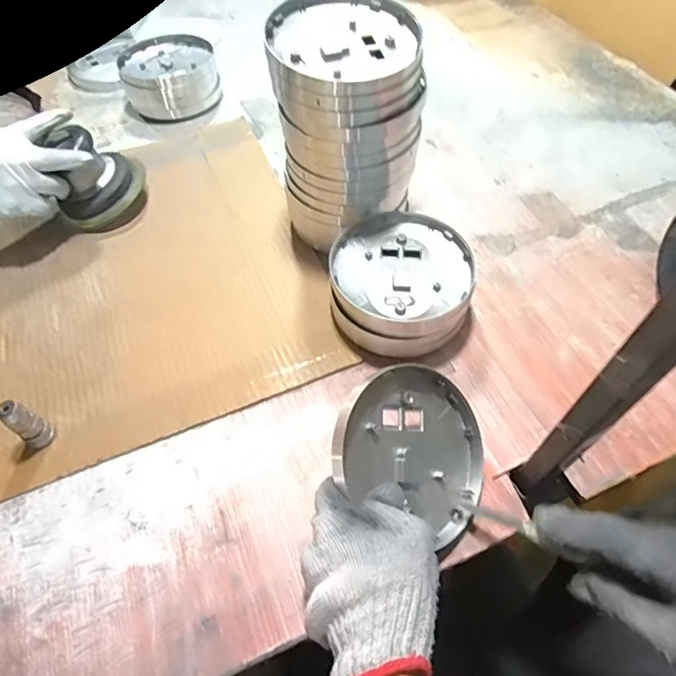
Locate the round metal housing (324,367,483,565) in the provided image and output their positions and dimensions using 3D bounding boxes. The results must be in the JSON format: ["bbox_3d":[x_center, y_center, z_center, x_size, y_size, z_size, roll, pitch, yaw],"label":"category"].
[{"bbox_3d":[0.063,0.085,0.389,0.133,0.020,0.115,39,61,-12],"label":"round metal housing"}]

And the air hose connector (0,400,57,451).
[{"bbox_3d":[-0.268,0.075,0.423,0.019,0.056,0.024,24,60,16],"label":"air hose connector"}]

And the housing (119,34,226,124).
[{"bbox_3d":[-0.250,-0.397,0.745,0.138,0.056,0.128,-8,57,-5],"label":"housing"}]

